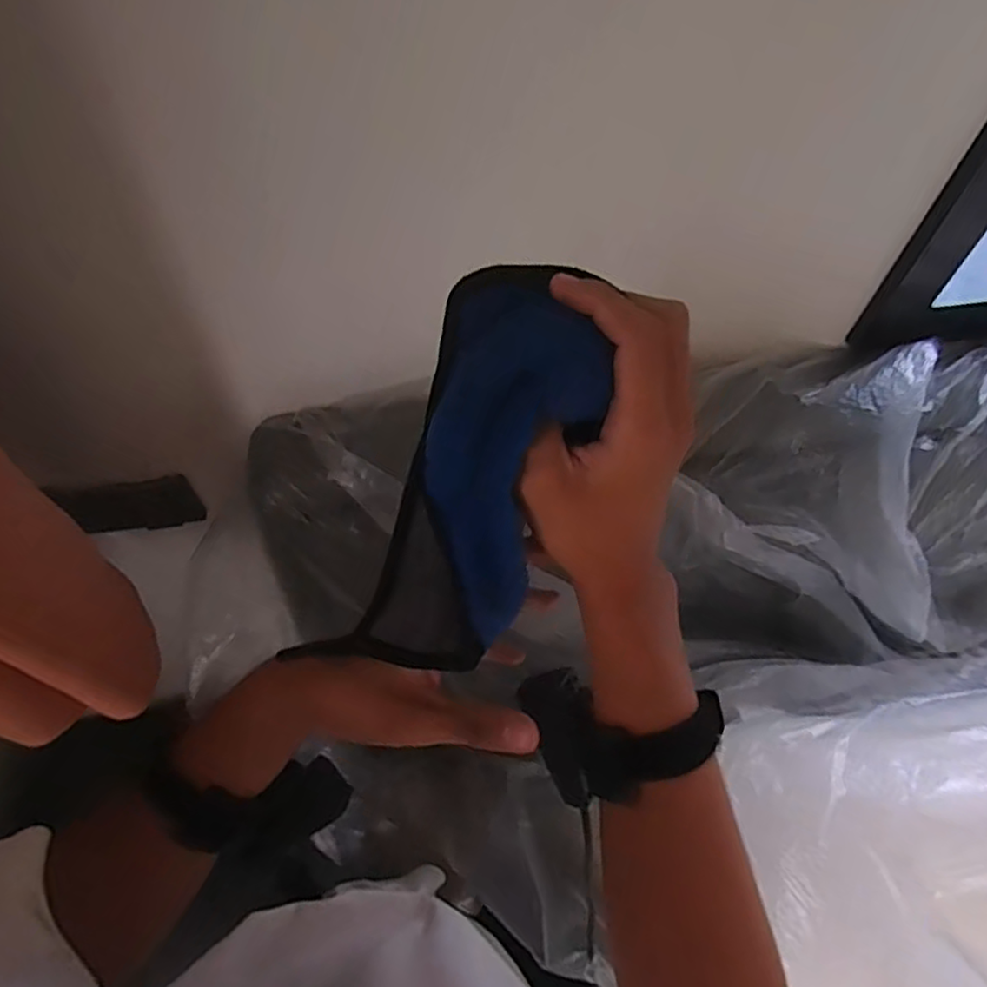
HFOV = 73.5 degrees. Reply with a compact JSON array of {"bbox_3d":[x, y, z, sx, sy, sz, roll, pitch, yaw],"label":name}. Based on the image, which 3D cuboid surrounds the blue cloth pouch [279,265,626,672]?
[{"bbox_3d":[-0.010,-0.001,0.310,0.083,0.198,0.040,27,20,14],"label":"blue cloth pouch"}]

